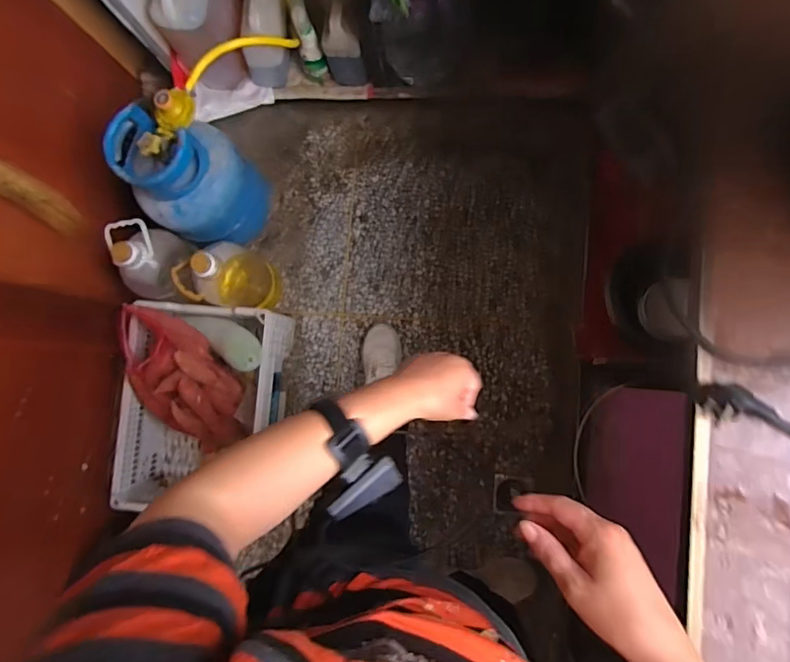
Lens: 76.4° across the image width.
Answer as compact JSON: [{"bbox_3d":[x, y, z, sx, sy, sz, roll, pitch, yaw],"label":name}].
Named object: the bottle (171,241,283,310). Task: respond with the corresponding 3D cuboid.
[{"bbox_3d":[-0.383,-0.130,1.195,0.146,0.330,0.150,0,86,6],"label":"bottle"}]

